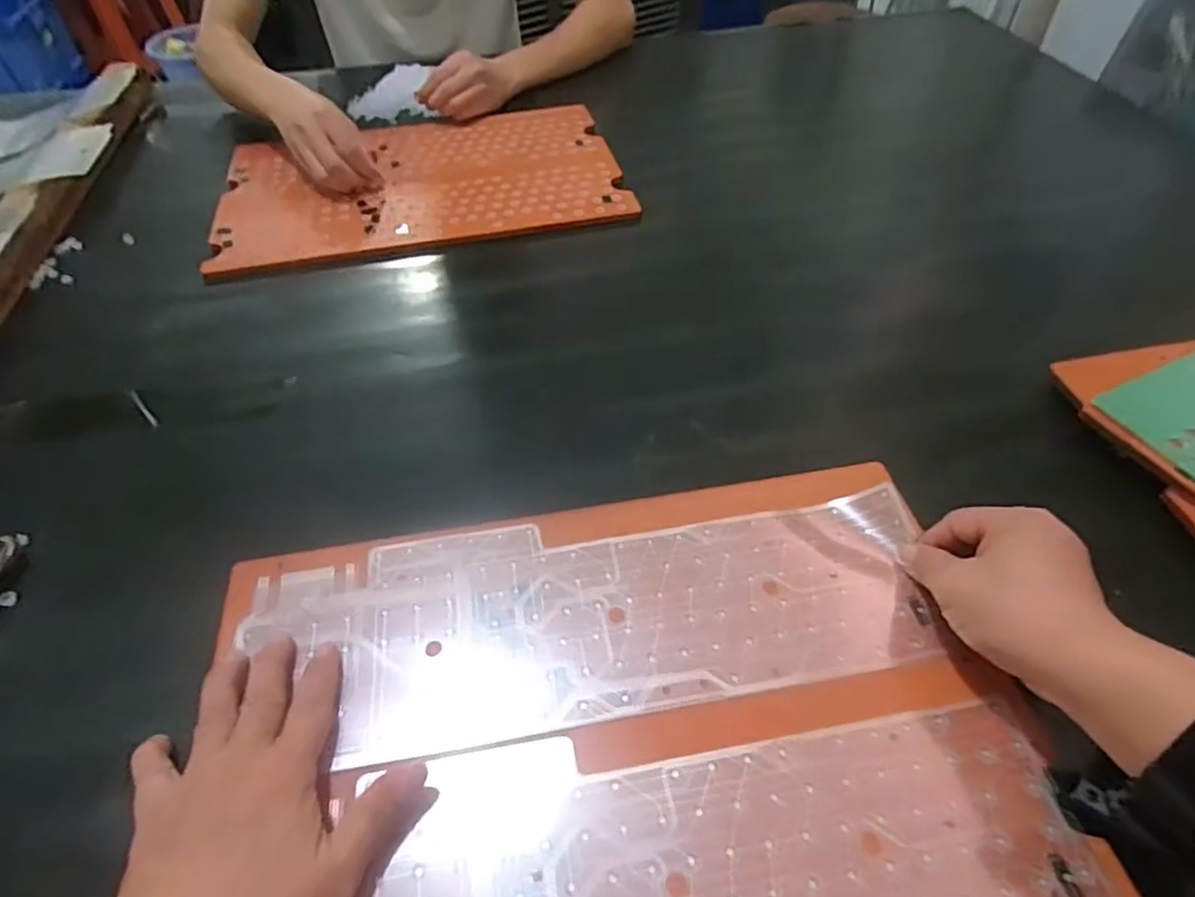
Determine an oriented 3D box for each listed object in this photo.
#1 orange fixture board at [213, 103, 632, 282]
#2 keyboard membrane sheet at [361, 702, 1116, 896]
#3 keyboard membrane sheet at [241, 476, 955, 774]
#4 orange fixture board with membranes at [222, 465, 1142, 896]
[{"bbox_3d":[-0.196,-0.299,0.751,0.427,0.016,0.291,-12,51,-9],"label":"orange fixture board"},{"bbox_3d":[0.036,0.193,0.310,0.375,0.007,0.123,-9,52,-7],"label":"keyboard membrane sheet"},{"bbox_3d":[0.000,0.098,0.389,0.384,0.009,0.123,-6,52,-4],"label":"keyboard membrane sheet"},{"bbox_3d":[0.018,0.142,0.352,0.394,0.025,0.274,-10,52,-3],"label":"orange fixture board with membranes"}]

